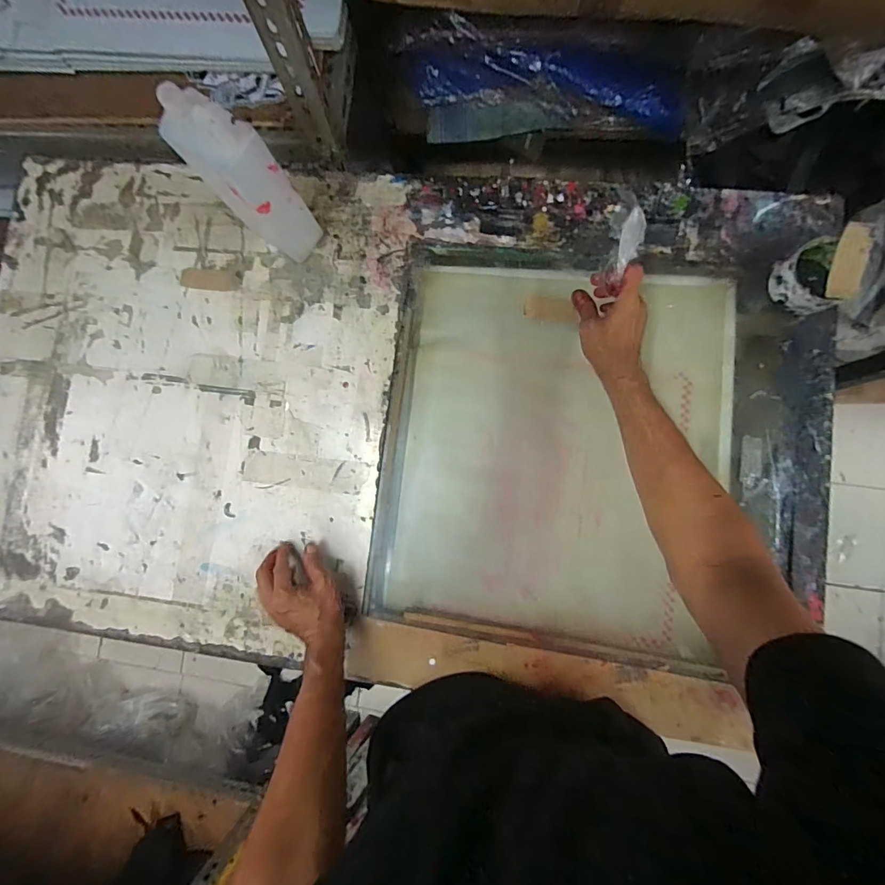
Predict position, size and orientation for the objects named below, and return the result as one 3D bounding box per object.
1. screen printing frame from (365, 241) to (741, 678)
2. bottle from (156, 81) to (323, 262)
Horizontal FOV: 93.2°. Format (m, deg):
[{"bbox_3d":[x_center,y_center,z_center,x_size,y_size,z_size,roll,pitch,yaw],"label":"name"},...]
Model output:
[{"bbox_3d":[0.155,0.002,0.586,0.463,0.057,0.526,7,86,5],"label":"screen printing frame"},{"bbox_3d":[-0.234,-0.310,0.512,0.082,0.222,0.071,41,89,6],"label":"bottle"}]

